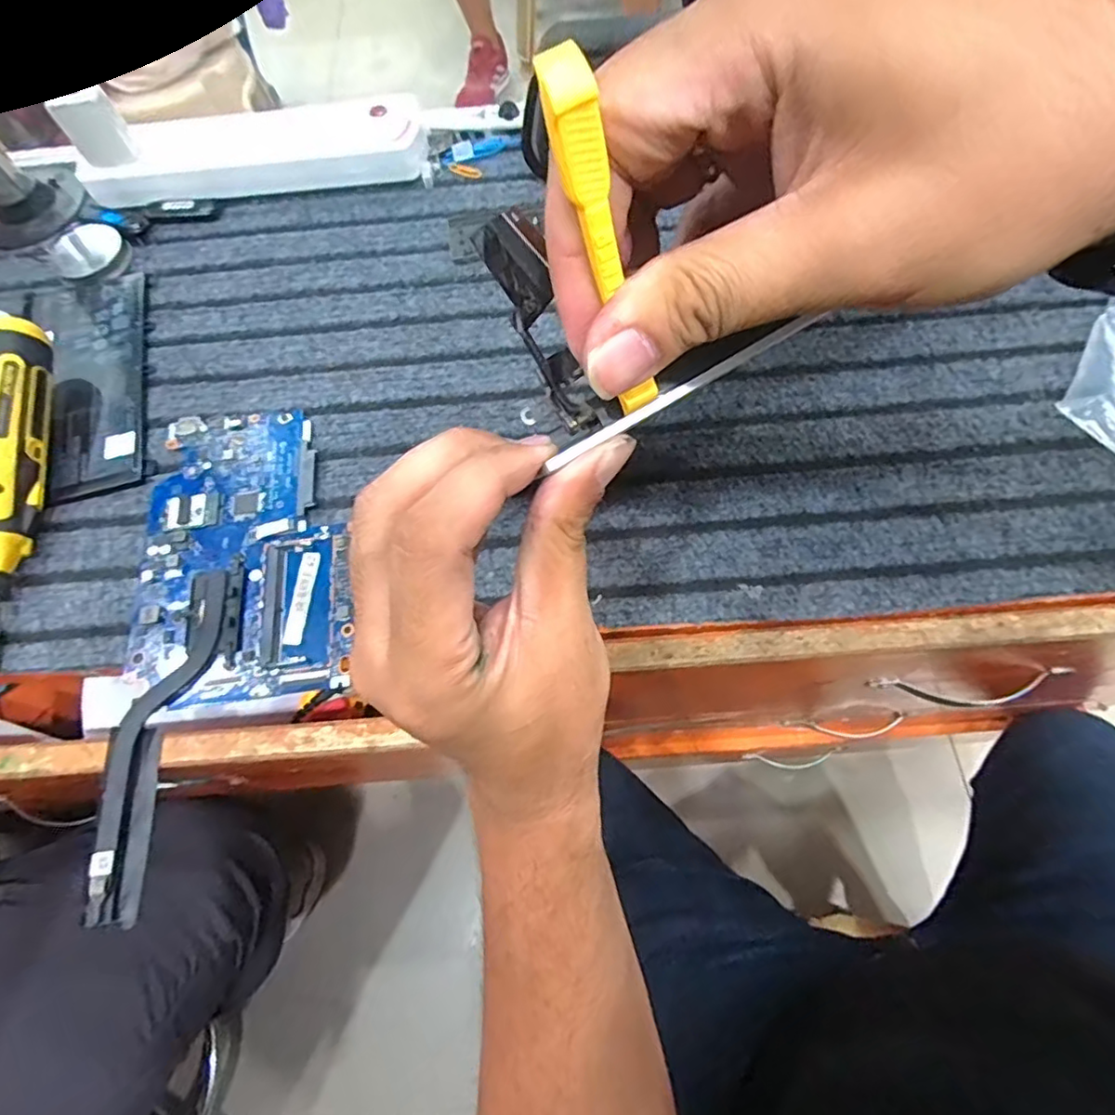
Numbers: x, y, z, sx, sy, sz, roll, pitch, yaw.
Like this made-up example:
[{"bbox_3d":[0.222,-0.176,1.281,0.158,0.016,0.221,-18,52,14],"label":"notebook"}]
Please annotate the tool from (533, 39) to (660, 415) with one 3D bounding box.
[{"bbox_3d":[0.011,-0.065,0.134,0.006,0.077,0.010,23,63,35],"label":"tool"}]

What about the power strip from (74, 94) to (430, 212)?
[{"bbox_3d":[-0.236,-0.324,0.474,0.264,0.038,0.066,-7,67,0],"label":"power strip"}]

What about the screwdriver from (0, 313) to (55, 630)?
[{"bbox_3d":[-0.326,-0.042,0.356,0.031,0.029,0.217,-5,78,0],"label":"screwdriver"}]

